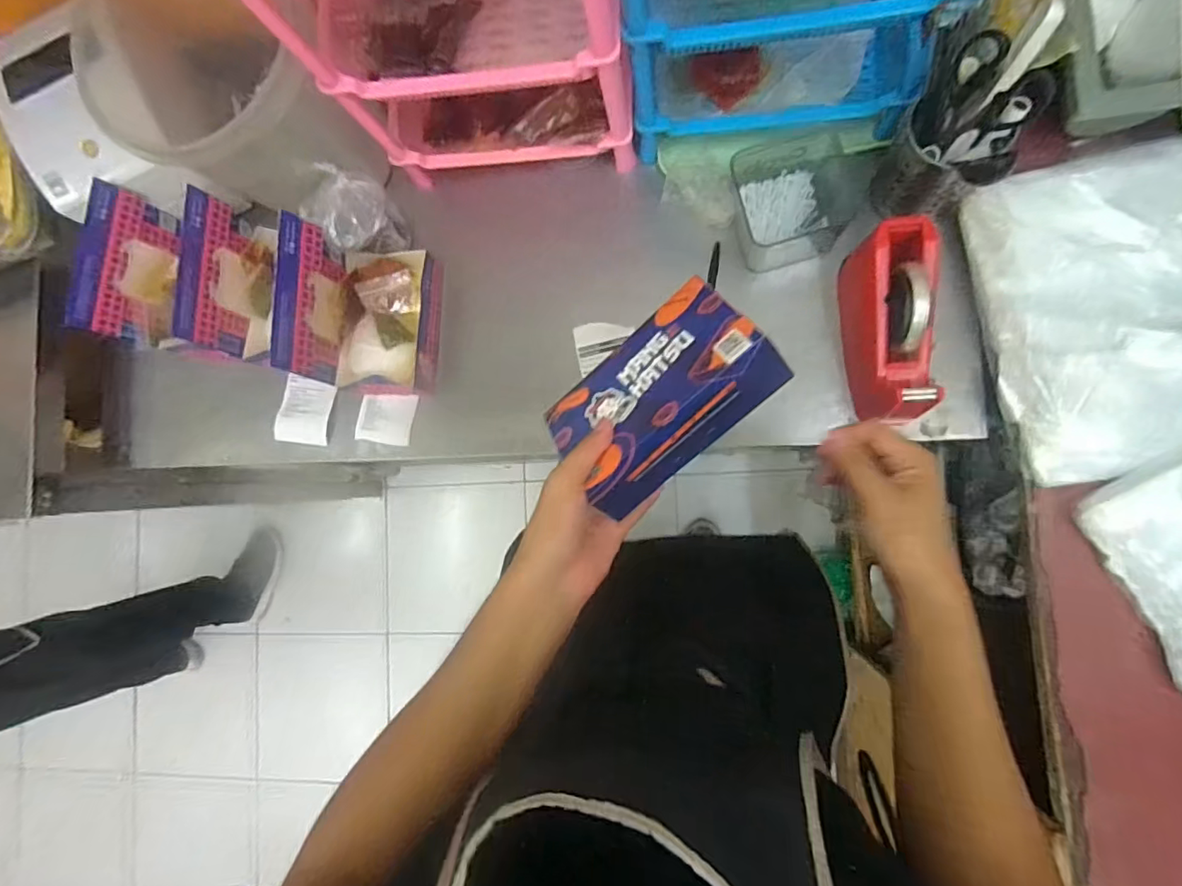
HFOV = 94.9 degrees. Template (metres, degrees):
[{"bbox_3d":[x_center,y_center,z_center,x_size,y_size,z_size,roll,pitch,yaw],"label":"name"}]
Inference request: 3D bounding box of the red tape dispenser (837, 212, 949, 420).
[{"bbox_3d":[0.326,-0.125,0.589,0.074,0.107,0.199,-5,86,8],"label":"red tape dispenser"}]

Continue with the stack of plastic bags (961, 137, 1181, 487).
[{"bbox_3d":[0.571,-0.140,0.549,0.291,0.039,0.318,-10,86,8],"label":"stack of plastic bags"}]

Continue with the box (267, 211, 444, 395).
[{"bbox_3d":[-0.271,-0.156,0.652,0.120,0.151,0.177,3,87,9],"label":"box"}]

